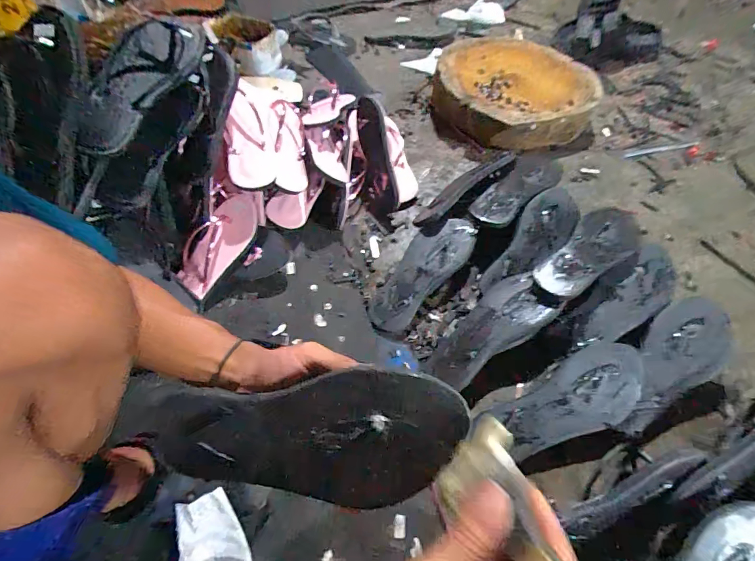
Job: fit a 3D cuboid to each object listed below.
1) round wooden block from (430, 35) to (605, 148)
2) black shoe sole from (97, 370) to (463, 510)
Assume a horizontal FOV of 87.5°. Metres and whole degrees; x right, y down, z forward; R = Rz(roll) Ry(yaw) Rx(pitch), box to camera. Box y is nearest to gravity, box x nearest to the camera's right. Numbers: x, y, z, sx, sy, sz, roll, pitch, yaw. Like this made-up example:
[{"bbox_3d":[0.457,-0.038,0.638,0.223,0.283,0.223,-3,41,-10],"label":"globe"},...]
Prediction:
[{"bbox_3d":[0.311,-0.438,0.905,0.345,0.083,0.341,-3,57,4],"label":"round wooden block"},{"bbox_3d":[-0.080,0.110,0.296,0.276,0.008,0.093,1,89,15],"label":"black shoe sole"}]

